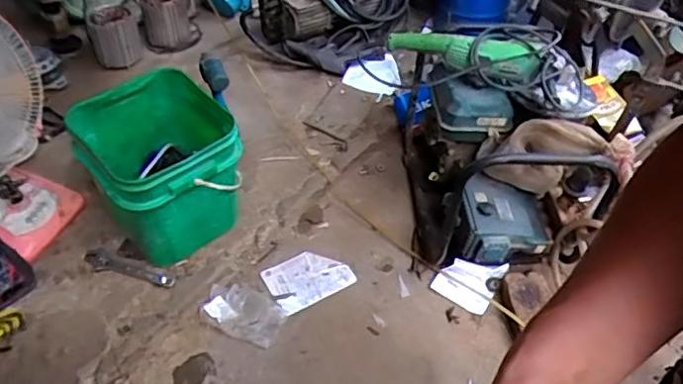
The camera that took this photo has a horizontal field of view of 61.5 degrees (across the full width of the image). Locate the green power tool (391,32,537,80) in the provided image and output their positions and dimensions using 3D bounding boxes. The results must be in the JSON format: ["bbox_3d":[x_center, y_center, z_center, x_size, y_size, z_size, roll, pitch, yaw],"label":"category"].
[{"bbox_3d":[0.303,-0.353,1.454,0.375,0.084,0.119,11,47,8],"label":"green power tool"}]

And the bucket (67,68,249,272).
[{"bbox_3d":[-0.443,-0.066,1.470,0.380,0.328,0.363,-19,50,-20],"label":"bucket"}]

